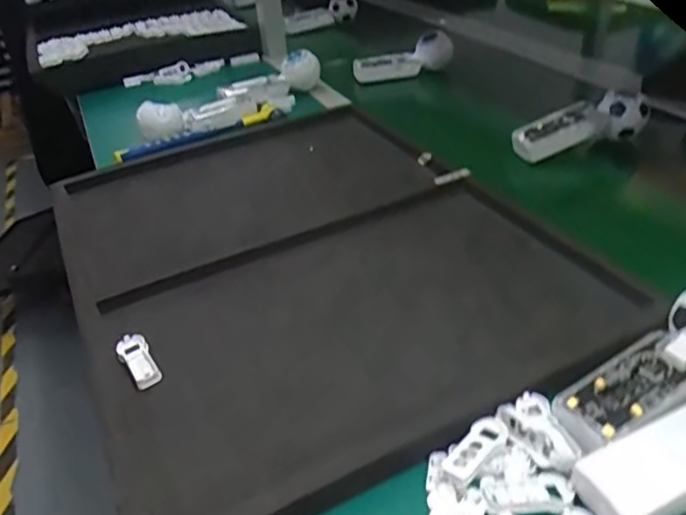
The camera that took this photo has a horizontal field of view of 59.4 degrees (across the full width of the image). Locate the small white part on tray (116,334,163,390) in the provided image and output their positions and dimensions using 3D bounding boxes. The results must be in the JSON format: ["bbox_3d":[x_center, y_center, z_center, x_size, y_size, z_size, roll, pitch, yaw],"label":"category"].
[{"bbox_3d":[-0.164,0.084,0.482,0.023,0.020,0.053,-23,38,-24],"label":"small white part on tray"}]

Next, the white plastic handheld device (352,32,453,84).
[{"bbox_3d":[0.098,-0.338,1.015,0.166,0.056,0.055,-14,35,-13],"label":"white plastic handheld device"}]

